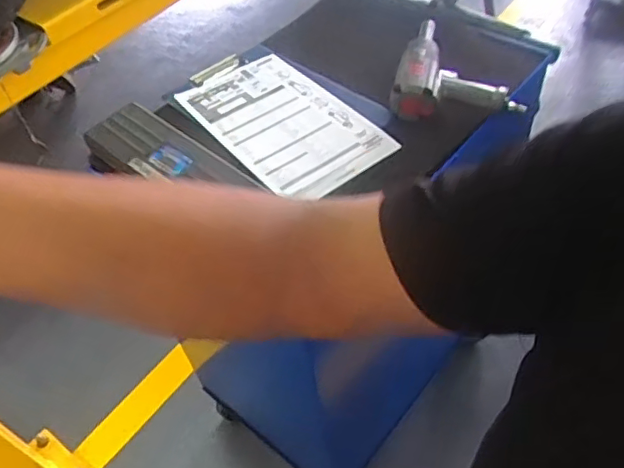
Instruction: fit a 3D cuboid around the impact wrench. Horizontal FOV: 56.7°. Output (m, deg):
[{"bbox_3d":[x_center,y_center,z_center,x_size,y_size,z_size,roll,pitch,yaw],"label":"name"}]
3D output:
[{"bbox_3d":[0.239,-0.288,0.966,0.202,0.059,0.214,2,50,8],"label":"impact wrench"}]

